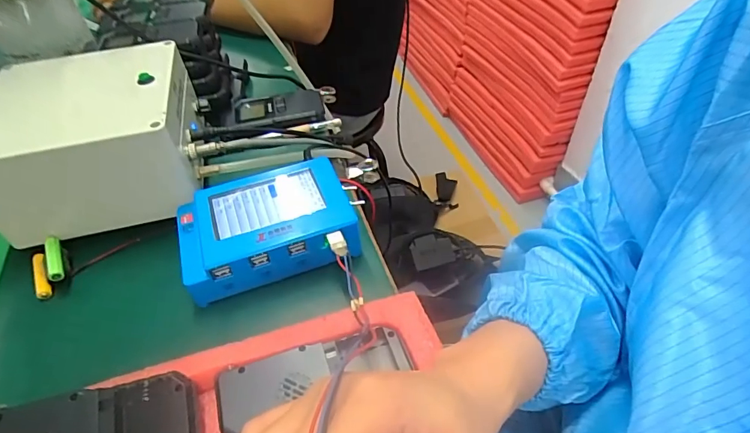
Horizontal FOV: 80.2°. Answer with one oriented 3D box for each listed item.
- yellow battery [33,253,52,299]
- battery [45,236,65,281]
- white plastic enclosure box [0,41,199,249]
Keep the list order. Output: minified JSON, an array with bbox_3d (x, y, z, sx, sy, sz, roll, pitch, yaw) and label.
[{"bbox_3d":[-0.281,0.049,0.375,0.014,0.013,0.044,-26,50,-20],"label":"yellow battery"},{"bbox_3d":[-0.266,0.035,0.370,0.012,0.009,0.044,-24,49,-19],"label":"battery"},{"bbox_3d":[-0.251,-0.075,0.411,0.154,0.088,0.159,-12,46,-8],"label":"white plastic enclosure box"}]

